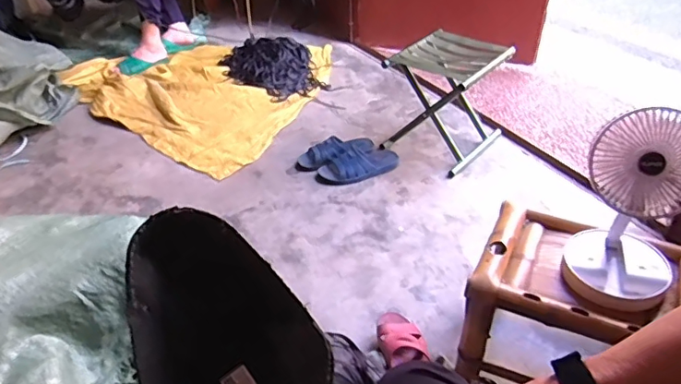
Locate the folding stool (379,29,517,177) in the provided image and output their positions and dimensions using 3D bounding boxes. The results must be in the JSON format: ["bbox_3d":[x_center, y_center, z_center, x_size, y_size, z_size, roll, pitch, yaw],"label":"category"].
[{"bbox_3d":[0.320,-0.281,1.615,0.304,0.317,0.312,24,44,29],"label":"folding stool"}]

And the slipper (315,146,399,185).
[{"bbox_3d":[0.053,-0.086,1.552,0.251,0.057,0.095,-22,42,-25],"label":"slipper"}]

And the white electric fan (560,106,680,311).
[{"bbox_3d":[0.452,0.025,0.806,0.161,0.281,0.155,23,43,28],"label":"white electric fan"}]

